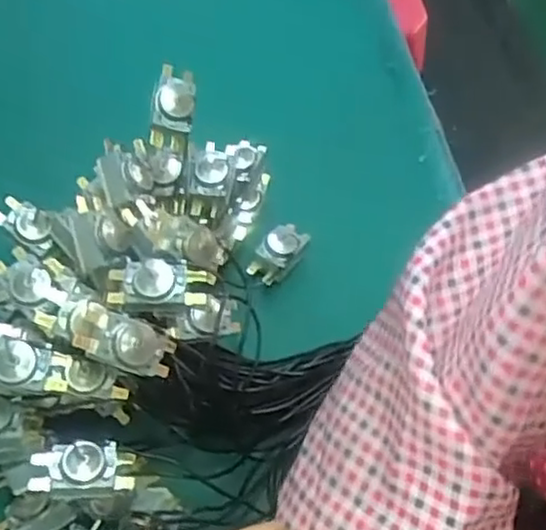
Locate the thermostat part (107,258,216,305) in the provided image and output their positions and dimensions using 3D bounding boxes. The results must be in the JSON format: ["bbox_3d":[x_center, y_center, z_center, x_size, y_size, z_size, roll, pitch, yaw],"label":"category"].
[{"bbox_3d":[-0.069,0.011,0.437,0.059,0.024,0.033,10,63,1],"label":"thermostat part"}]

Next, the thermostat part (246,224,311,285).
[{"bbox_3d":[0.006,-0.012,0.550,0.028,0.020,0.053,34,66,13],"label":"thermostat part"}]

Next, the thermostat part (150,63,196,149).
[{"bbox_3d":[-0.070,-0.114,0.512,0.029,0.034,0.050,9,63,1],"label":"thermostat part"}]

